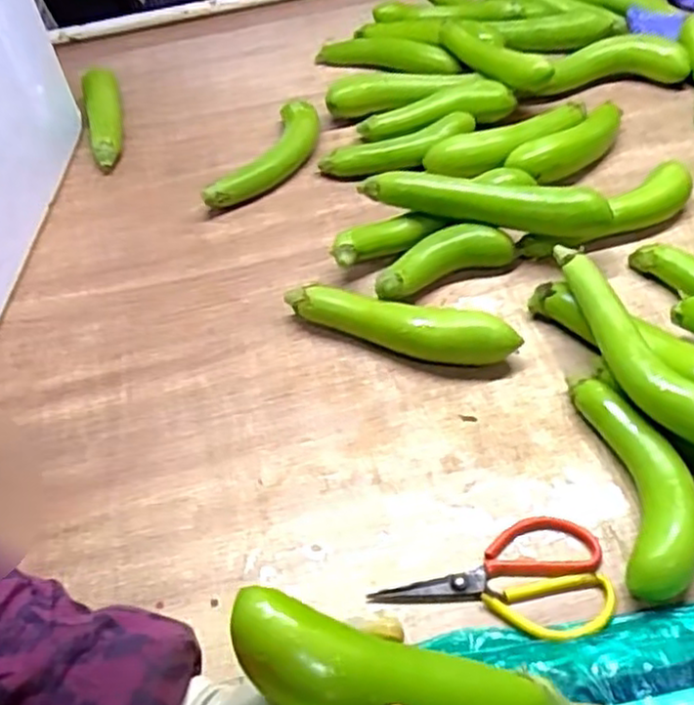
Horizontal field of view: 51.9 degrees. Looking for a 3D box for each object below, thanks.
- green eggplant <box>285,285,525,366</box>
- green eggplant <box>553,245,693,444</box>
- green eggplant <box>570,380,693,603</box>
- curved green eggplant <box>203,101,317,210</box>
[{"bbox_3d":[0.049,-0.027,0.702,0.234,0.052,0.043,13,52,17],"label":"green eggplant"},{"bbox_3d":[0.241,-0.007,0.613,0.044,0.039,0.237,-21,50,-12],"label":"green eggplant"},{"bbox_3d":[0.235,0.100,0.573,0.068,0.038,0.200,-4,49,3],"label":"green eggplant"},{"bbox_3d":[-0.095,-0.255,0.921,0.081,0.045,0.207,17,53,20],"label":"curved green eggplant"}]

